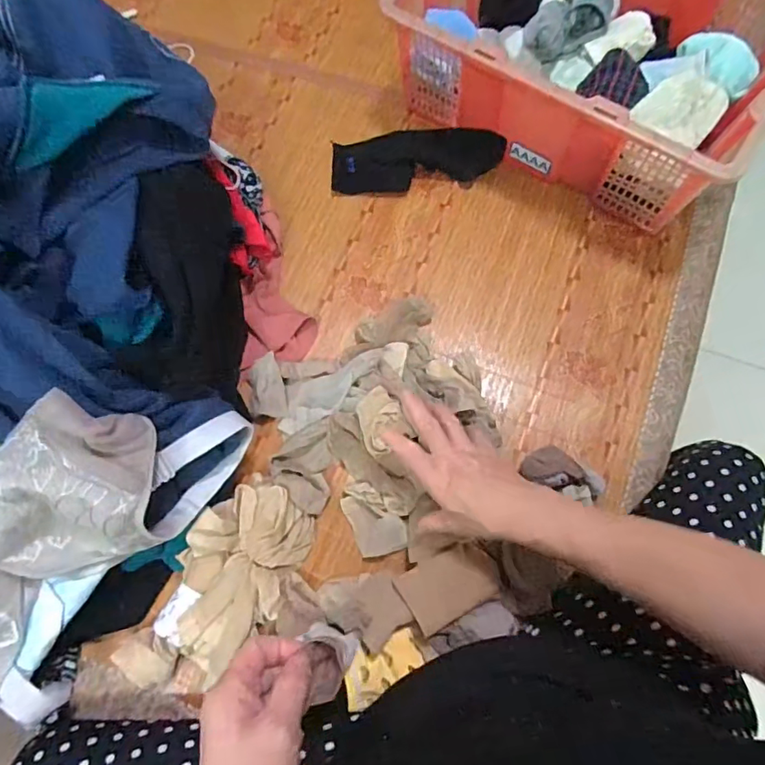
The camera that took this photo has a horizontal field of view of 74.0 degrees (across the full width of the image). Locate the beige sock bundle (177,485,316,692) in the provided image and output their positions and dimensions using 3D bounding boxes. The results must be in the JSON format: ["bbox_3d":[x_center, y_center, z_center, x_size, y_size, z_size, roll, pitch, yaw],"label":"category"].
[{"bbox_3d":[-0.157,0.201,0.547,0.115,0.053,0.193,34,76,10],"label":"beige sock bundle"}]

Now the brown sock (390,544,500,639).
[{"bbox_3d":[0.069,0.206,0.518,0.096,0.013,0.061,-22,66,-21],"label":"brown sock"}]

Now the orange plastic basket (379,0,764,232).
[{"bbox_3d":[0.280,-0.444,0.692,0.435,0.163,0.333,31,75,9],"label":"orange plastic basket"}]

